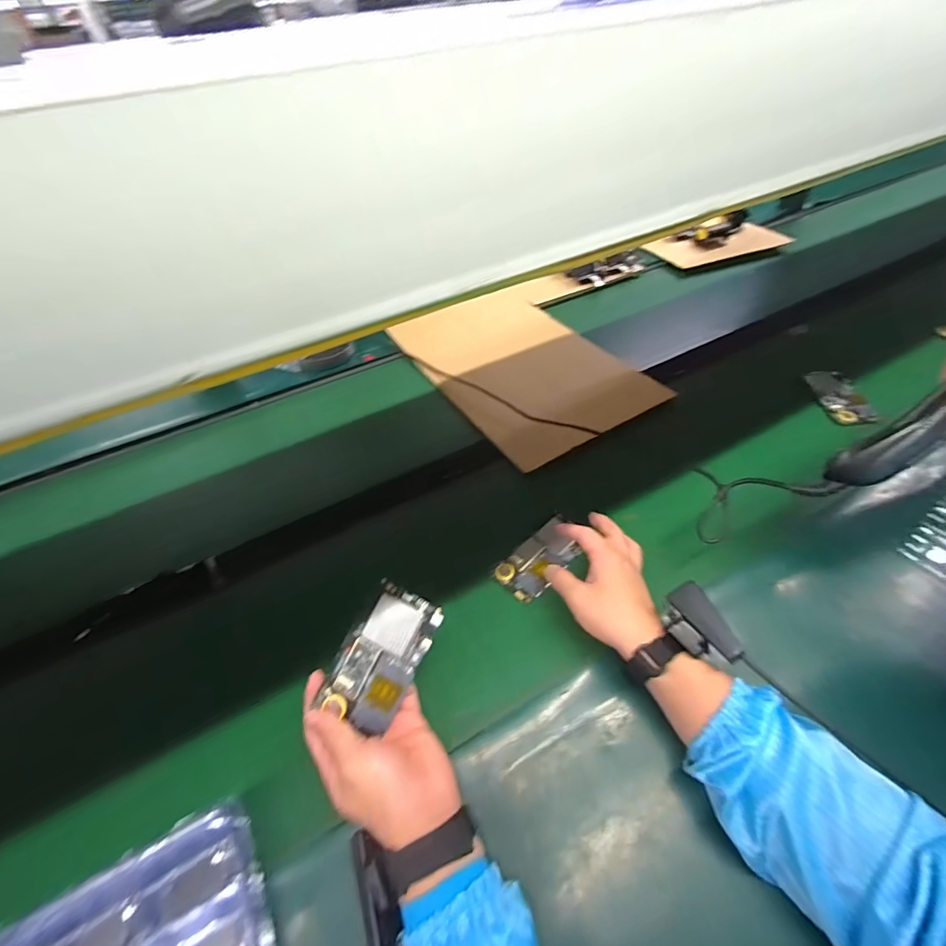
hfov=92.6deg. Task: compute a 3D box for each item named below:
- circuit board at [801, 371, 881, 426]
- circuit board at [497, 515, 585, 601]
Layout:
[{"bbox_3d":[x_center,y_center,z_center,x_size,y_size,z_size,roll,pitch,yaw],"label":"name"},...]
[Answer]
[{"bbox_3d":[0.572,-0.118,0.706,0.062,0.013,0.125,-4,47,4],"label":"circuit board"},{"bbox_3d":[0.084,0.100,0.544,0.116,0.010,0.057,-37,54,-25],"label":"circuit board"}]

